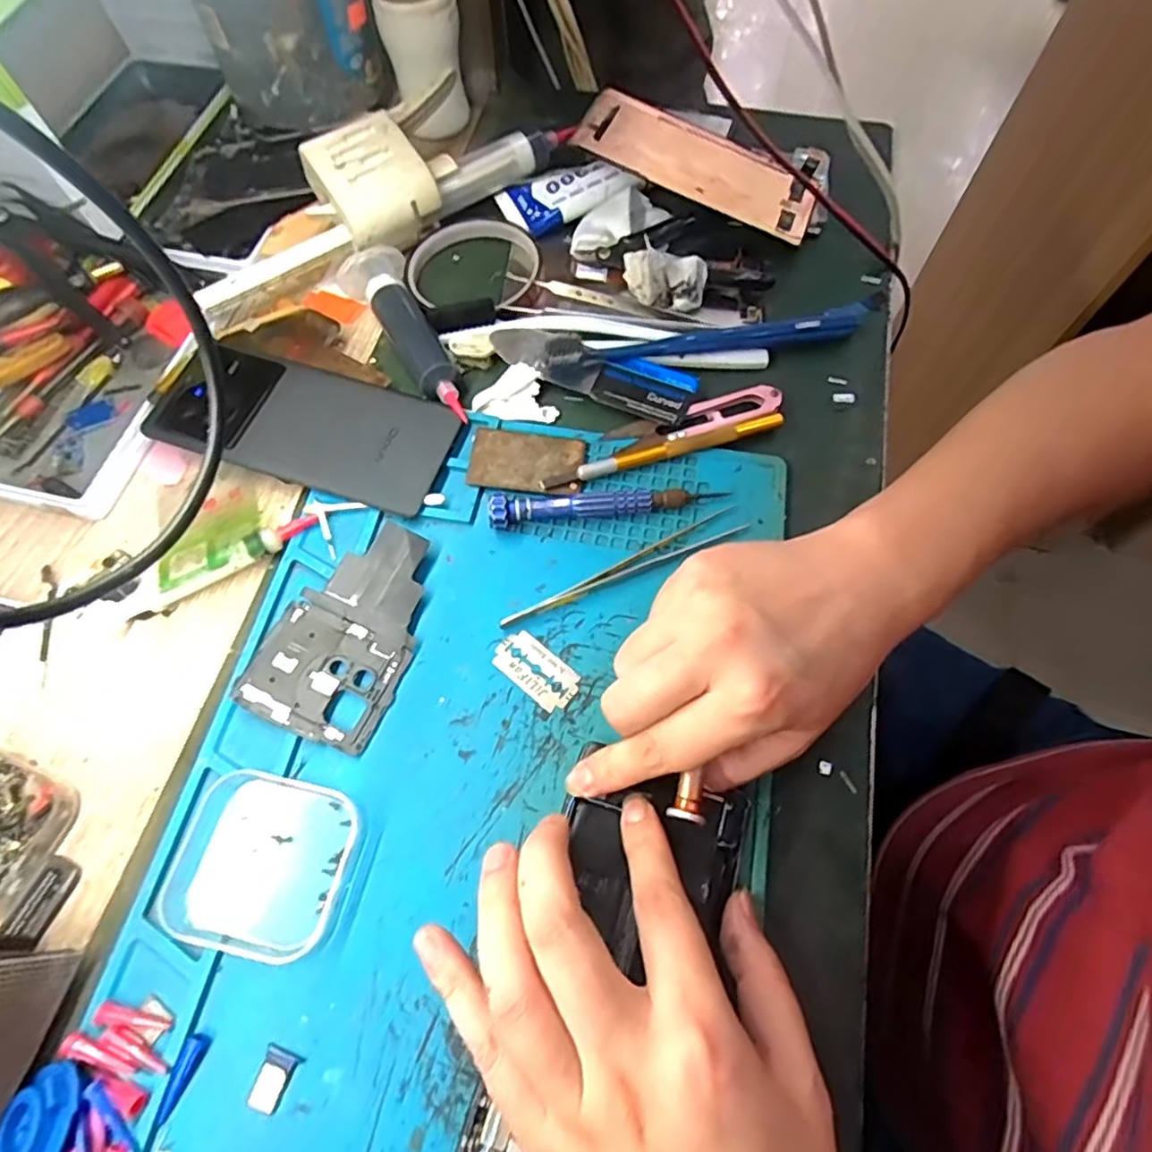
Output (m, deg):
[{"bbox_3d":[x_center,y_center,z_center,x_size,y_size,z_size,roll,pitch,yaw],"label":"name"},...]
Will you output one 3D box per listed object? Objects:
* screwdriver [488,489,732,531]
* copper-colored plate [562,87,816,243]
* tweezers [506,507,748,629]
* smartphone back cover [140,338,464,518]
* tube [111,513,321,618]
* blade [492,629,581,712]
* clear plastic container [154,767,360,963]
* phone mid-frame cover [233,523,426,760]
[{"bbox_3d":[0.016,-0.040,0.325,0.121,0.016,0.017,-6,66,-2],"label":"screwdriver"},{"bbox_3d":[0.082,-0.275,0.419,0.162,0.010,0.071,25,67,0],"label":"copper-colored plate"},{"bbox_3d":[0.024,-0.004,0.316,0.132,0.006,0.013,-23,68,-10],"label":"tweezers"},{"bbox_3d":[-0.148,-0.086,0.347,0.158,0.013,0.073,16,67,7],"label":"smartphone back cover"},{"bbox_3d":[-0.179,-0.007,0.313,0.103,0.012,0.027,-22,67,-9],"label":"tube"},{"bbox_3d":[-0.019,0.043,0.296,0.042,0.004,0.023,37,71,16],"label":"blade"},{"bbox_3d":[-0.128,0.116,0.259,0.066,0.012,0.062,12,66,6],"label":"clear plastic container"},{"bbox_3d":[-0.106,0.023,0.301,0.064,0.005,0.104,23,70,3],"label":"phone mid-frame cover"}]

